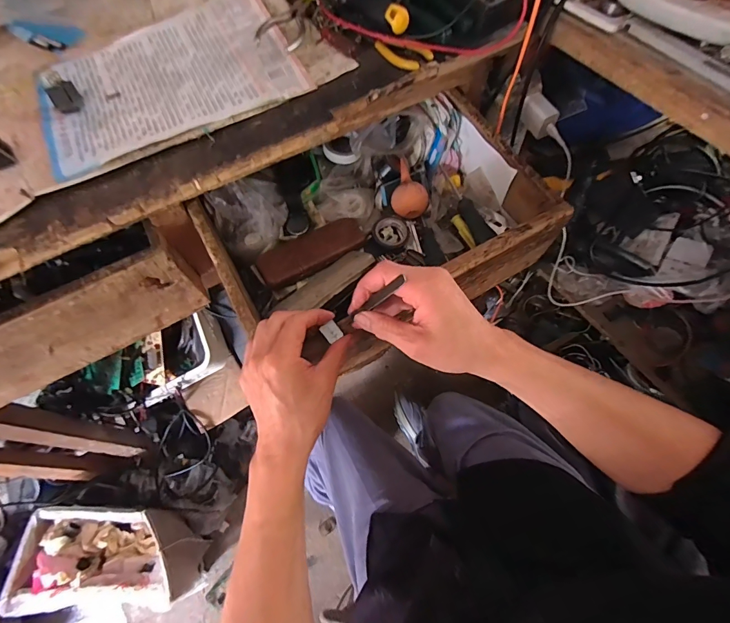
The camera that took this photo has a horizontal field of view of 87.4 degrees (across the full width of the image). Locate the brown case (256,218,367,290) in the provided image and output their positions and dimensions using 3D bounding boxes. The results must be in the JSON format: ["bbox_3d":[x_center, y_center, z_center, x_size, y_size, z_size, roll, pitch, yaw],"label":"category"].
[{"bbox_3d":[-0.068,-0.082,0.514,0.150,0.022,0.048,-31,67,-13],"label":"brown case"}]

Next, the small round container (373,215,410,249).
[{"bbox_3d":[0.036,-0.108,0.541,0.049,0.021,0.049,-1,64,1],"label":"small round container"}]

